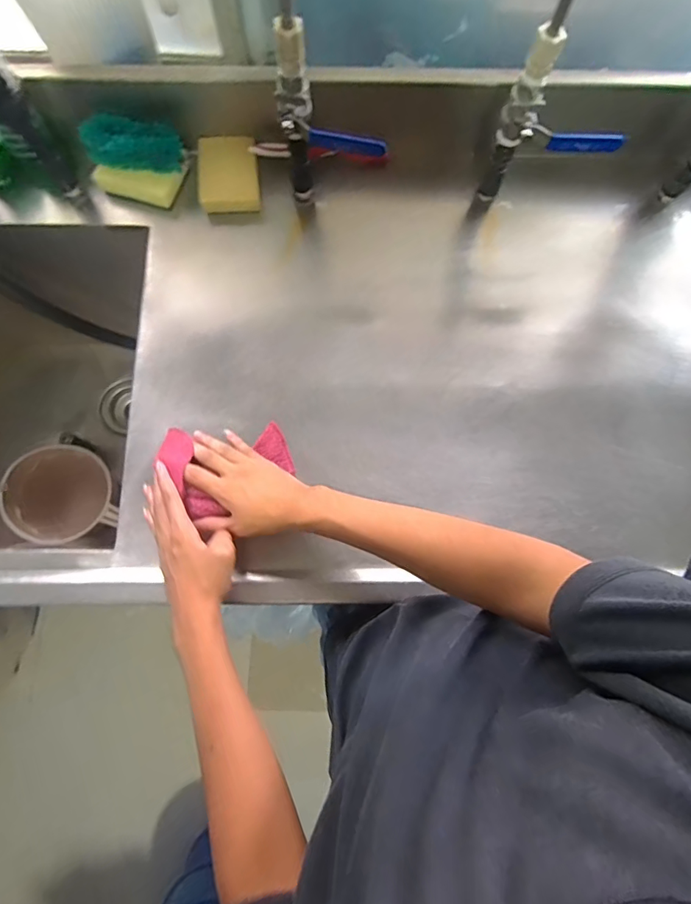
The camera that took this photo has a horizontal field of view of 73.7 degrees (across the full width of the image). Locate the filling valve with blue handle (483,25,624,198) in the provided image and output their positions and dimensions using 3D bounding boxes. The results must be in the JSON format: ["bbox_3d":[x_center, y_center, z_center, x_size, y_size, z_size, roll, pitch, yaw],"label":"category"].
[{"bbox_3d":[0.231,-0.343,0.529,0.127,0.202,0.046,32,79,6],"label":"filling valve with blue handle"}]

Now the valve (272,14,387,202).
[{"bbox_3d":[-0.022,-0.334,0.522,0.123,0.216,0.051,40,80,7],"label":"valve"}]

